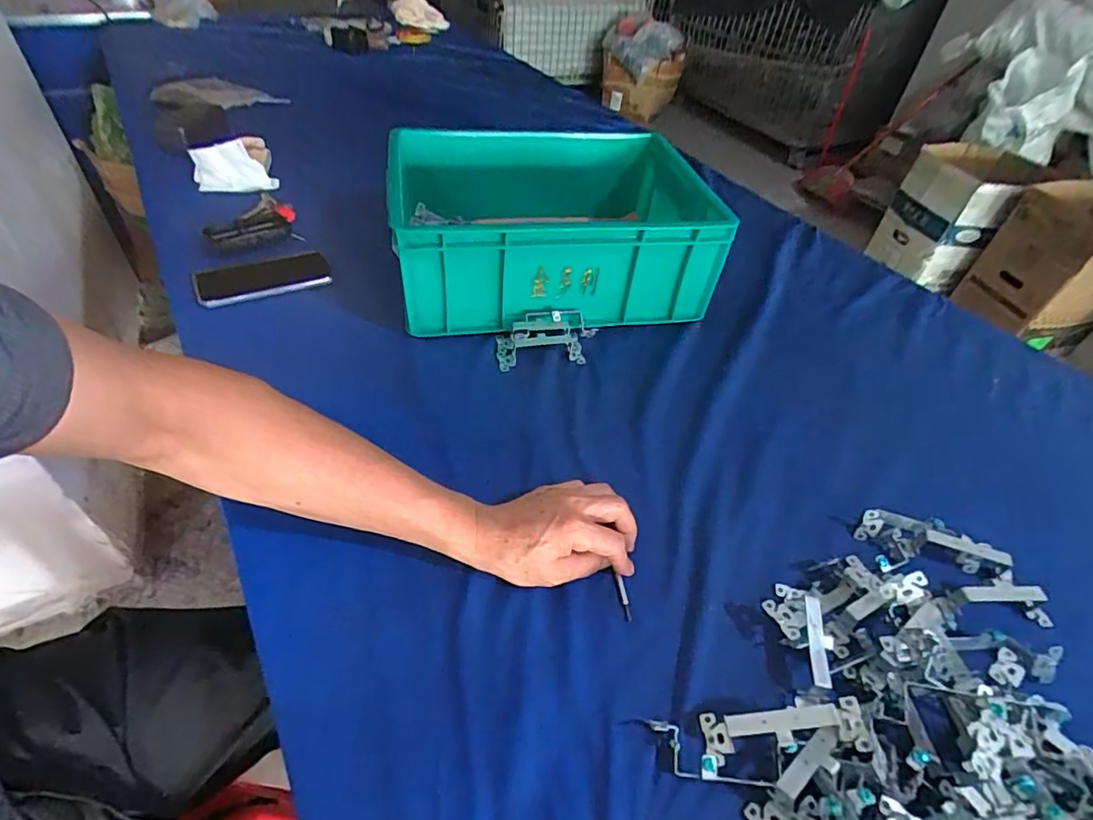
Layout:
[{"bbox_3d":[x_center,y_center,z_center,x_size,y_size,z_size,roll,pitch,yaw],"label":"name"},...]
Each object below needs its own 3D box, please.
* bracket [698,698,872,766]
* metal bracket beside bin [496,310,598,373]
[{"bbox_3d":[0.158,0.212,0.372,0.105,0.033,0.030,-14,44,13],"label":"bracket"},{"bbox_3d":[0.004,-0.089,0.678,0.134,0.037,0.065,-11,48,-17],"label":"metal bracket beside bin"}]

